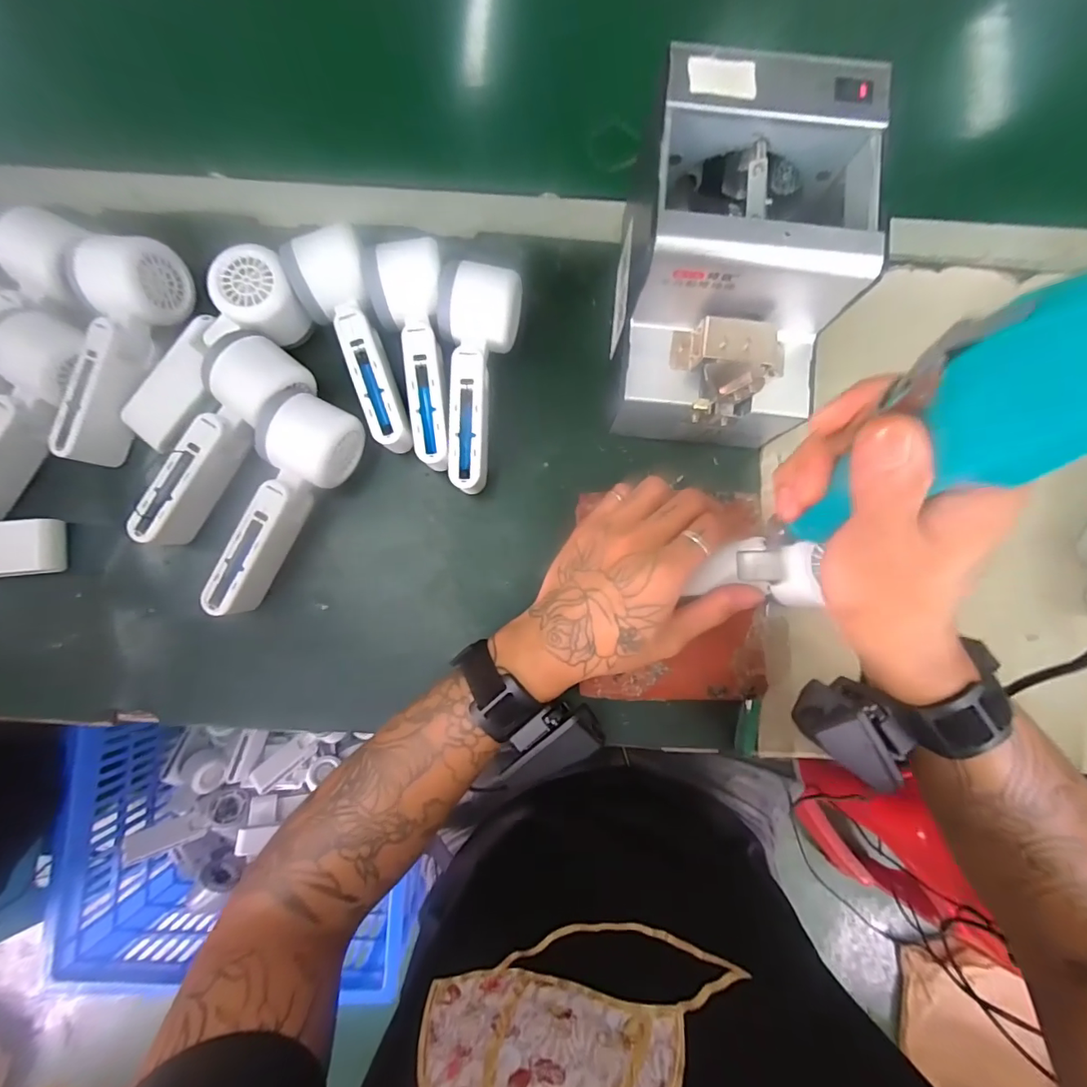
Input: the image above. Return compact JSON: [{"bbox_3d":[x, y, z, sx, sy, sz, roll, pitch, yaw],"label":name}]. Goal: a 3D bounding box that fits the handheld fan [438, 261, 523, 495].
[{"bbox_3d":[-0.055,-0.118,0.367,0.053,0.057,0.155,8,85,0],"label":"handheld fan"}]

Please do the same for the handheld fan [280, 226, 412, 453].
[{"bbox_3d":[-0.134,-0.147,0.371,0.055,0.058,0.161,-24,85,-2],"label":"handheld fan"}]

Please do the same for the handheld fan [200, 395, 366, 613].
[{"bbox_3d":[-0.193,-0.026,0.359,0.048,0.065,0.167,30,85,2],"label":"handheld fan"}]

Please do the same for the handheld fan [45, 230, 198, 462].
[{"bbox_3d":[-0.312,-0.140,0.359,0.059,0.050,0.165,10,85,0],"label":"handheld fan"}]

